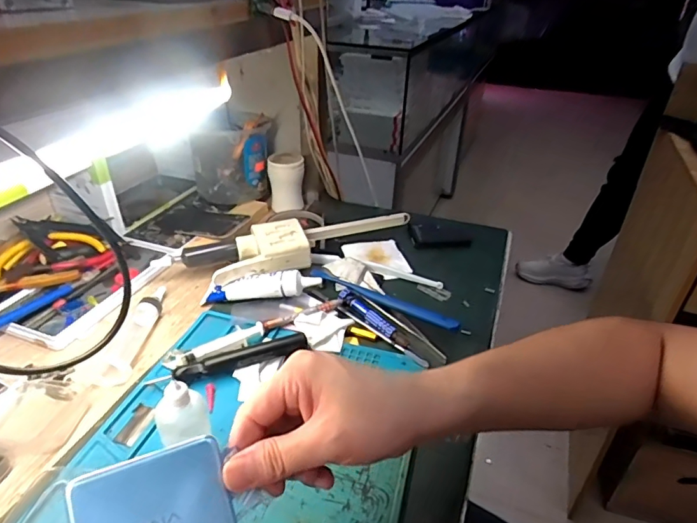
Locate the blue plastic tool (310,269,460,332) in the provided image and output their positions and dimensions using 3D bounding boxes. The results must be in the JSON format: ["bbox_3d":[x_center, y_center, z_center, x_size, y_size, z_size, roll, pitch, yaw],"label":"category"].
[{"bbox_3d":[0.037,0.041,0.528,0.183,0.015,0.016,20,37,25],"label":"blue plastic tool"}]

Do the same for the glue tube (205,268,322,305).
[{"bbox_3d":[-0.096,0.027,0.536,0.126,0.028,0.027,2,33,0],"label":"glue tube"}]

